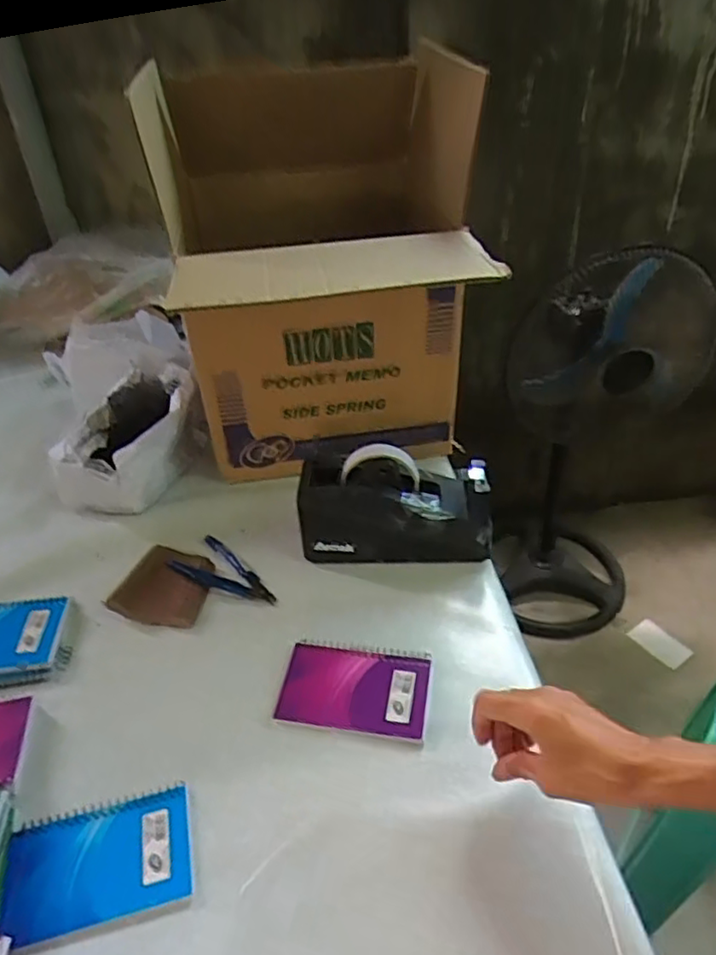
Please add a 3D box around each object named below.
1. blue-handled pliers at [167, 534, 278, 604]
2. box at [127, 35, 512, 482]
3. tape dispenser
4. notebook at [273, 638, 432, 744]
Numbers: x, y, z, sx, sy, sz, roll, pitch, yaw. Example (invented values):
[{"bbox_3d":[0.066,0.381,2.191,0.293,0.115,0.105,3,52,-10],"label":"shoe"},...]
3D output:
[{"bbox_3d":[-0.136,0.099,0.677,0.116,0.020,0.064,21,43,28],"label":"blue-handled pliers"},{"bbox_3d":[-0.043,-0.231,0.781,0.326,0.402,0.491,-6,37,-4],"label":"box"},{"bbox_3d":[0.037,0.028,0.679,0.195,0.110,0.075,-3,37,0],"label":"tape dispenser"},{"bbox_3d":[-0.003,0.182,0.568,0.128,0.012,0.087,5,38,10],"label":"notebook"}]

